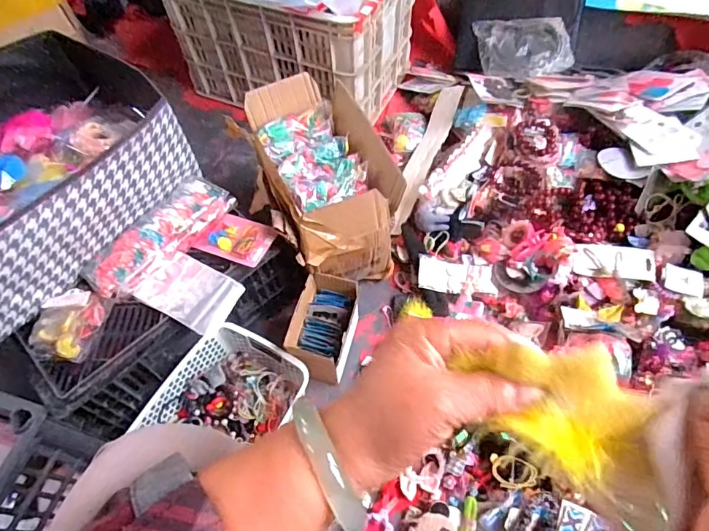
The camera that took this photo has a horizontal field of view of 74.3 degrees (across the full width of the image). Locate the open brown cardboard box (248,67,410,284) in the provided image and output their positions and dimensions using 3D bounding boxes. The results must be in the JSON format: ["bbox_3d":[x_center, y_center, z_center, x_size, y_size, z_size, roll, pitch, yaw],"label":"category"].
[{"bbox_3d":[-0.057,-0.153,0.846,0.185,0.213,0.341,-21,60,-10],"label":"open brown cardboard box"}]

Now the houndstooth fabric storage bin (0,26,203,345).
[{"bbox_3d":[-0.507,-0.139,0.687,0.359,0.144,0.410,35,66,21],"label":"houndstooth fabric storage bin"}]

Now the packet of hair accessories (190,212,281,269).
[{"bbox_3d":[-0.184,-0.043,0.732,0.110,0.019,0.076,23,63,15],"label":"packet of hair accessories"}]

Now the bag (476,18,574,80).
[{"bbox_3d":[0.385,-0.502,1.074,0.200,0.012,0.167,-1,73,16],"label":"bag"}]

